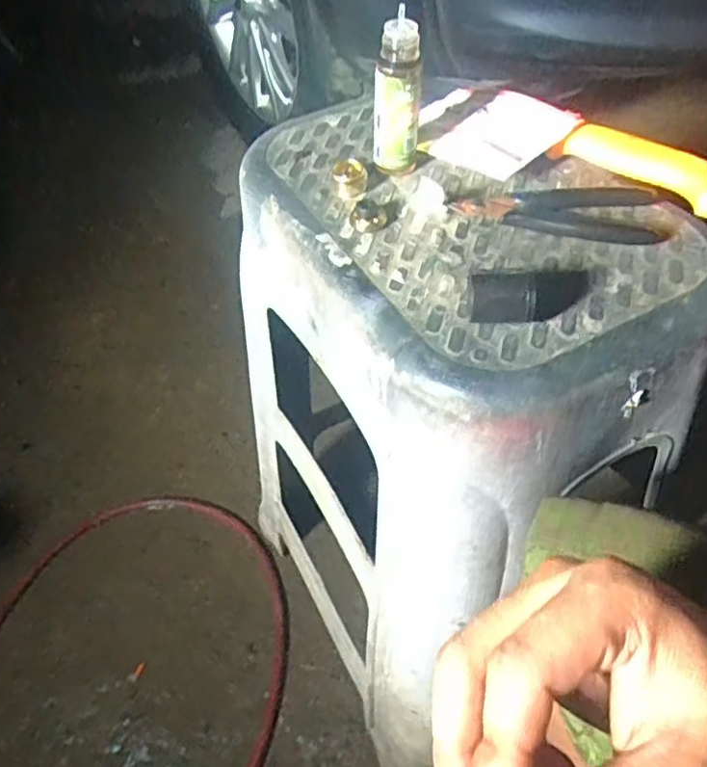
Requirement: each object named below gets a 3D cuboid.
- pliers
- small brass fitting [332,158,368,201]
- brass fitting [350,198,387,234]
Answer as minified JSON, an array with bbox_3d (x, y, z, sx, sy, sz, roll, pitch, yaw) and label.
[{"bbox_3d":[0.132,-0.111,0.435,0.127,0.010,0.048,4,50,7],"label":"pliers"},{"bbox_3d":[-0.002,-0.143,0.465,0.023,0.019,0.027,0,50,3],"label":"small brass fitting"},{"bbox_3d":[0.010,-0.110,0.440,0.023,0.014,0.019,0,50,3],"label":"brass fitting"}]

